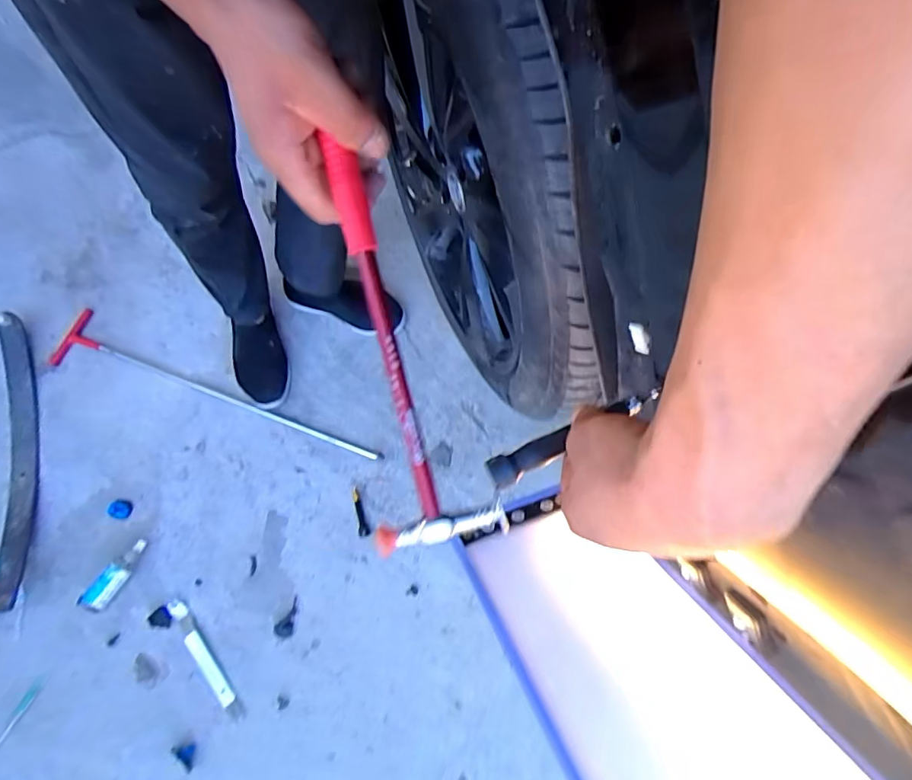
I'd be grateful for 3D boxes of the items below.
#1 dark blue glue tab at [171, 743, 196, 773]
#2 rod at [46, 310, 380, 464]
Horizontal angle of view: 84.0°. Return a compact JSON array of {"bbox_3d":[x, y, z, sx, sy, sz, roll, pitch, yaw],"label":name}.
[{"bbox_3d":[-0.434,0.589,0.808,0.032,0.011,0.038,-8,73,-1],"label":"dark blue glue tab"},{"bbox_3d":[-0.483,-0.004,1.018,0.778,0.023,0.117,18,74,7],"label":"rod"}]

